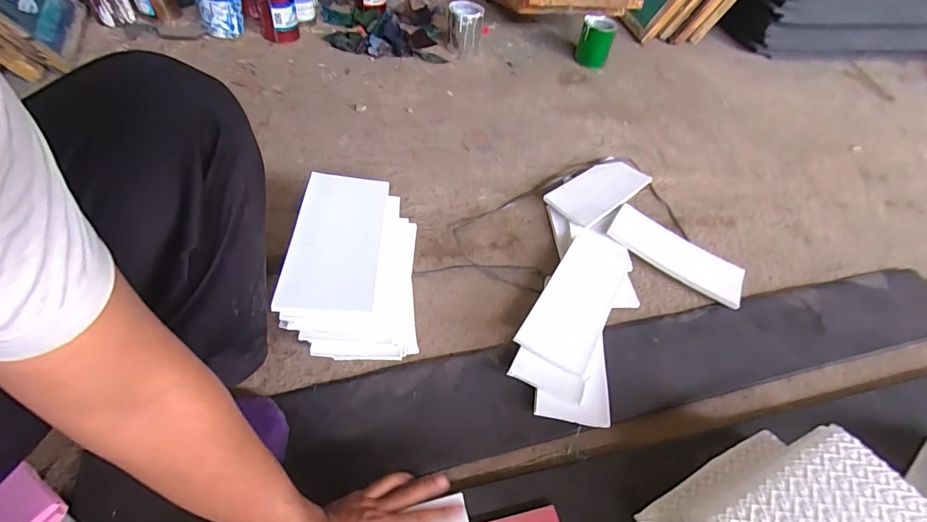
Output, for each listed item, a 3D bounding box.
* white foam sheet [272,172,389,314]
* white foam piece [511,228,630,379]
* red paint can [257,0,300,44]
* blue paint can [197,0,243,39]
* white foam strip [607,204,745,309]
[{"bbox_3d":[-0.207,-0.038,0.723,0.137,0.010,0.292,10,51,-13],"label":"white foam sheet"},{"bbox_3d":[0.215,0.056,0.793,0.119,0.012,0.316,30,53,13],"label":"white foam piece"},{"bbox_3d":[-0.551,-0.731,1.283,0.110,0.133,0.104,-12,54,-16],"label":"red paint can"},{"bbox_3d":[-0.707,-0.742,1.273,0.126,0.129,0.115,-17,56,-19],"label":"blue paint can"},{"bbox_3d":[0.448,-0.024,0.913,0.281,0.032,0.148,29,55,17],"label":"white foam strip"}]

